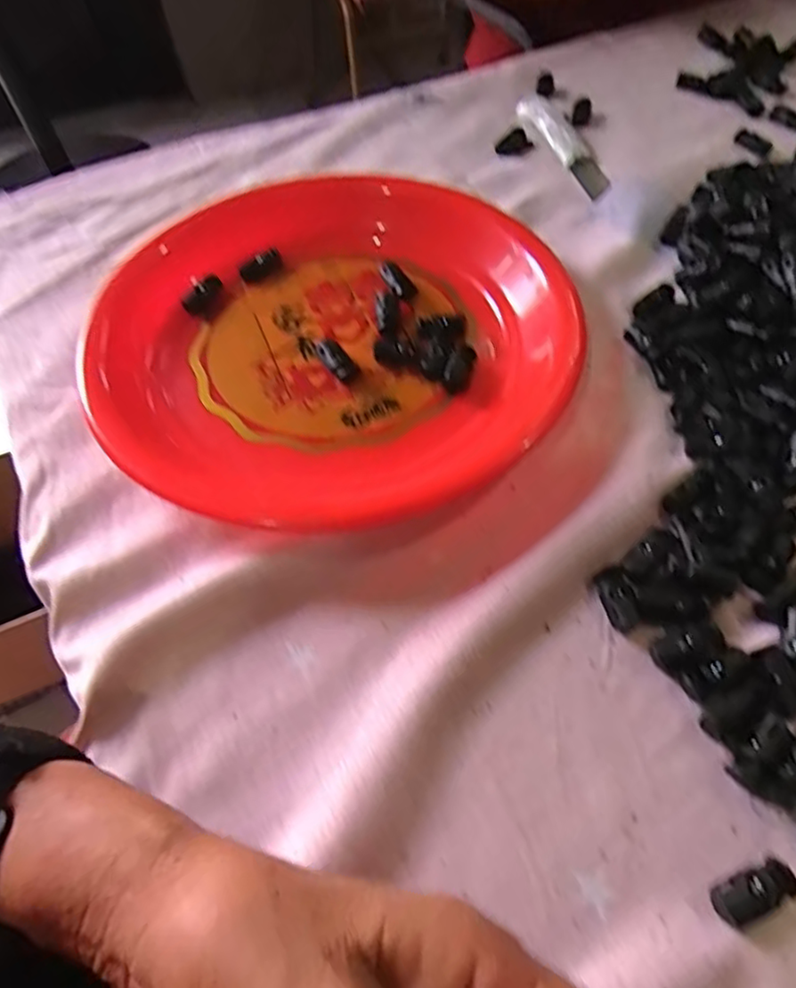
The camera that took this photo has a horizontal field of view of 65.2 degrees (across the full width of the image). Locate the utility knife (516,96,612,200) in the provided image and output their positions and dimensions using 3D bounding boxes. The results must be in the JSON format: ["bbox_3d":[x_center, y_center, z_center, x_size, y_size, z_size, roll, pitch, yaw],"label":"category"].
[{"bbox_3d":[0.119,-0.254,0.451,0.026,0.007,0.123,-17,59,-6],"label":"utility knife"}]

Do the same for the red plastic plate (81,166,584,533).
[{"bbox_3d":[-0.036,-0.100,0.343,0.242,0.035,0.251,-2,58,3],"label":"red plastic plate"}]

